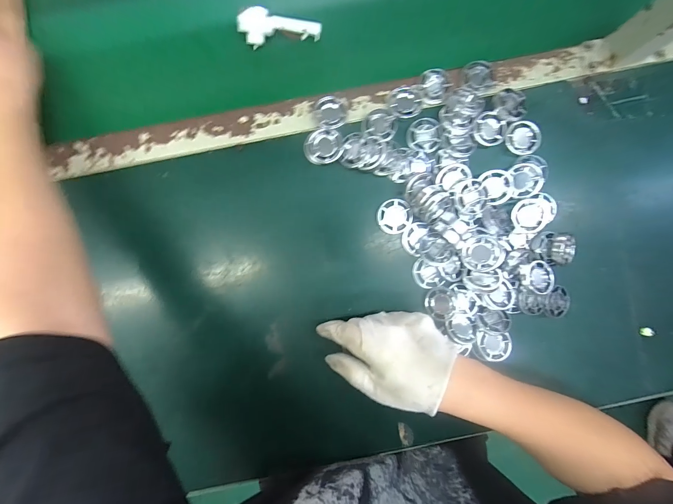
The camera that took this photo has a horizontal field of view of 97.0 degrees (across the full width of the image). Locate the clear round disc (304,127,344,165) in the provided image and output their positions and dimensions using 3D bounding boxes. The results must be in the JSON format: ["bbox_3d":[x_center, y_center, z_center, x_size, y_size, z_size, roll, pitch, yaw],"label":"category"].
[{"bbox_3d":[-0.015,-0.121,0.345,0.043,0.022,0.039,-19,93,-3],"label":"clear round disc"}]

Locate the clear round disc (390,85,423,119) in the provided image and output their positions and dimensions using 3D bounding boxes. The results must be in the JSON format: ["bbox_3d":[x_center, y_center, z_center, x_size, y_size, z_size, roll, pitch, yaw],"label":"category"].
[{"bbox_3d":[0.082,-0.177,0.346,0.036,0.005,0.040,11,91,-4],"label":"clear round disc"}]

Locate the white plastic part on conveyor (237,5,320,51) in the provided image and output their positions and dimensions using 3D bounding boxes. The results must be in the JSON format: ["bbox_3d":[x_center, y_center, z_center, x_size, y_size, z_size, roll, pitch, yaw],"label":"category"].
[{"bbox_3d":[-0.066,-0.261,0.348,0.093,0.027,0.032,-5,92,-4],"label":"white plastic part on conveyor"}]

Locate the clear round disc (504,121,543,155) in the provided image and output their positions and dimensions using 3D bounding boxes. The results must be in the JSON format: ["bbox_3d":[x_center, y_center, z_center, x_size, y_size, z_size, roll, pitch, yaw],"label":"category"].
[{"bbox_3d":[0.216,-0.131,0.343,0.034,0.009,0.039,-36,94,-2],"label":"clear round disc"}]

